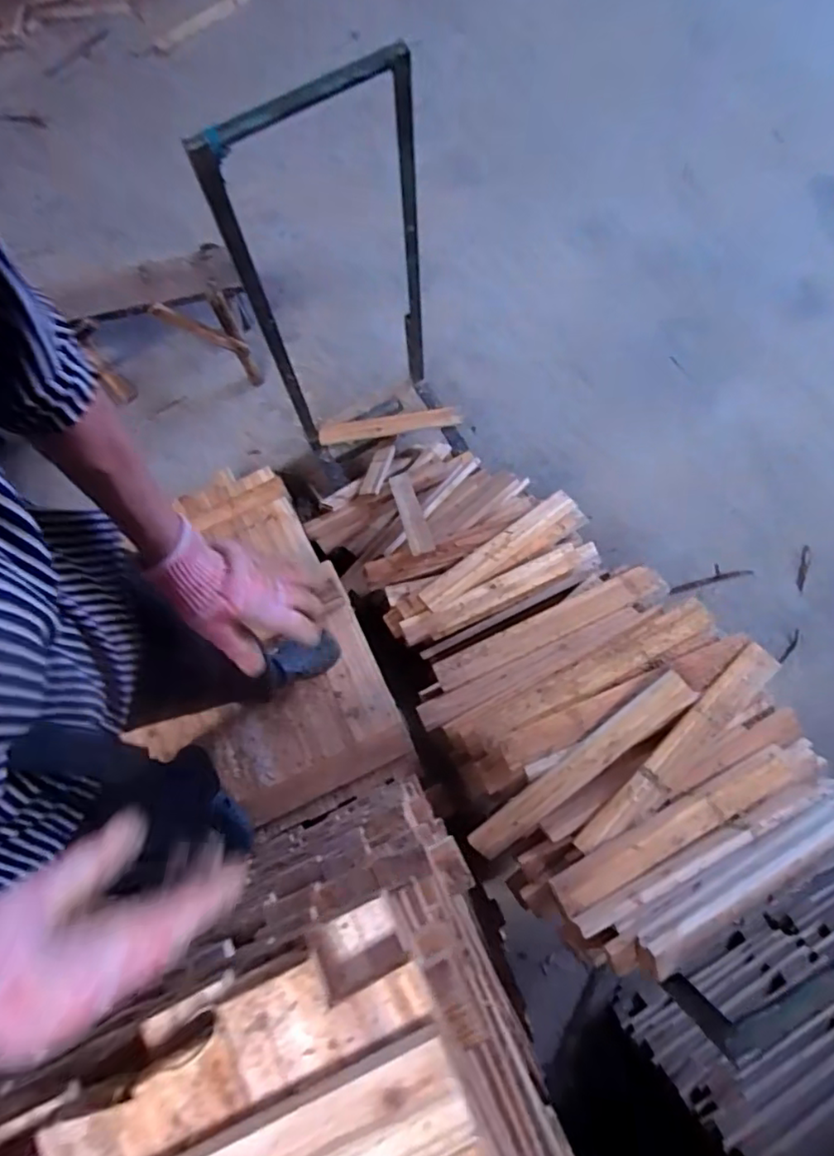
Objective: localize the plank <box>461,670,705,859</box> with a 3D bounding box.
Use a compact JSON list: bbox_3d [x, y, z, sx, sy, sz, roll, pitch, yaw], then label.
[{"bbox_3d":[0.291,0.337,1.053,0.466,0.025,0.071,-39,90,4],"label":"plank"}]

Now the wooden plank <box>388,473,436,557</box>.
[{"bbox_3d":[-0.019,-0.189,1.716,0.067,0.030,0.418,-12,36,-3],"label":"wooden plank"}]

